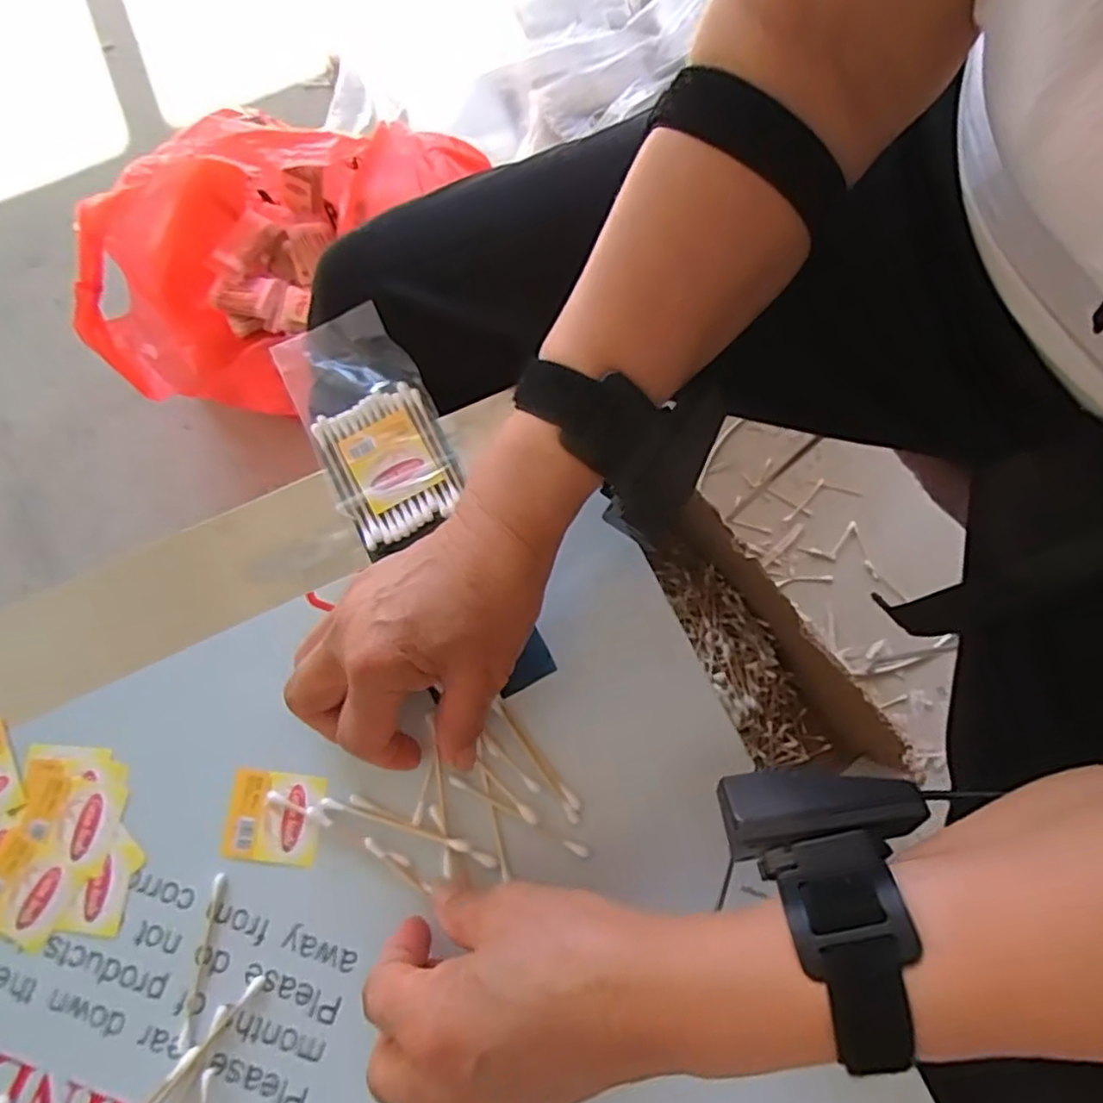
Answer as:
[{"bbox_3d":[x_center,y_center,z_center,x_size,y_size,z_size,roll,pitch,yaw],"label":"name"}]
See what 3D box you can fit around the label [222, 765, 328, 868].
[{"bbox_3d":[-0.129,0.123,0.320,0.043,0.004,0.040,5,78,1],"label":"label"}]

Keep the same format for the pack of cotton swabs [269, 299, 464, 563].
[{"bbox_3d":[-0.093,-0.066,0.353,0.063,0.016,0.122,-25,81,-5],"label":"pack of cotton swabs"}]

